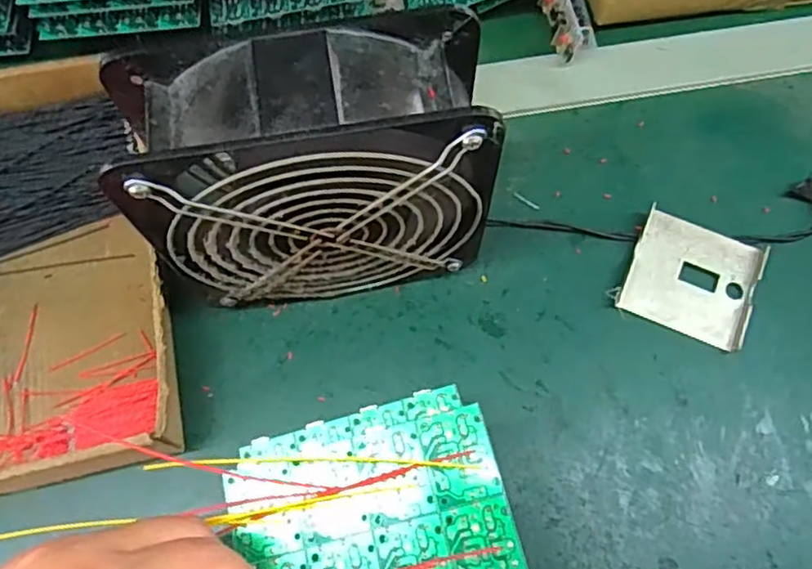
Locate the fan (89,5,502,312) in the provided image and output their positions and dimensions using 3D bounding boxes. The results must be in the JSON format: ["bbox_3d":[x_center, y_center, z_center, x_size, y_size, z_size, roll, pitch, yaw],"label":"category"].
[{"bbox_3d":[-0.039,-0.045,0.306,0.151,0.150,0.064,-6,69,-2],"label":"fan"}]

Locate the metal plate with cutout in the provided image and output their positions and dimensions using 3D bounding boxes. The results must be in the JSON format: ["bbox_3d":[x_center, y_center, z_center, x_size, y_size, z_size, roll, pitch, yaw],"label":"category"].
[{"bbox_3d":[0.160,-0.004,0.363,0.069,0.010,0.064,23,68,10],"label":"metal plate with cutout"}]

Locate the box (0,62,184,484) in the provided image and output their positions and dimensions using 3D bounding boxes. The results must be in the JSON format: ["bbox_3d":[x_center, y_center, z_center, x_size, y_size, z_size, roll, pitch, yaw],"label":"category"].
[{"bbox_3d":[-0.209,-0.010,0.351,0.154,0.043,0.244,-14,70,-5],"label":"box"}]

